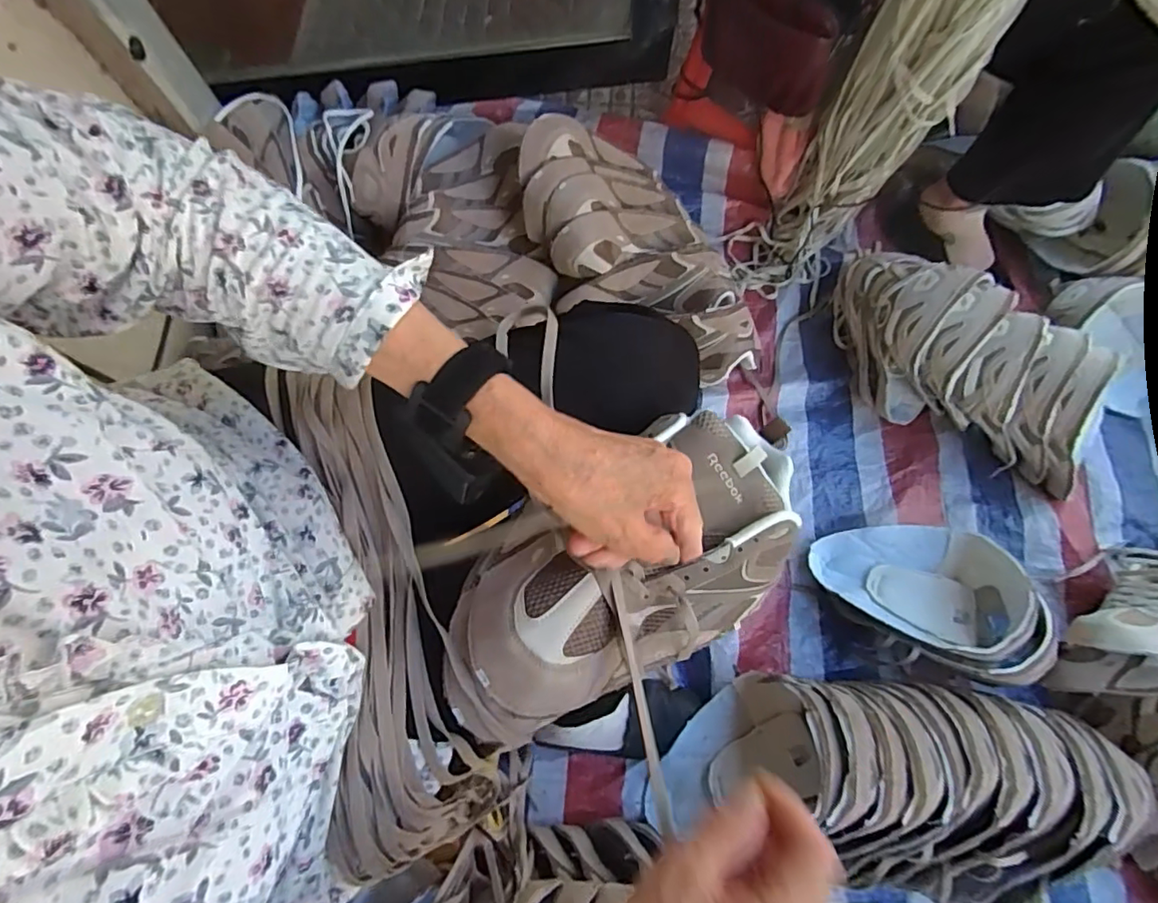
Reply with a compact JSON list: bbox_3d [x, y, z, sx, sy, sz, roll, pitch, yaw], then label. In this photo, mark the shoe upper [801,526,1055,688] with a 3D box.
[{"bbox_3d":[0.454,0.190,0.742,0.248,0.133,0.192,5,74,1],"label":"shoe upper"}]

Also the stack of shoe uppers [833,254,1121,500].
[{"bbox_3d":[0.552,-0.114,0.800,0.435,0.187,0.177,43,78,11],"label":"stack of shoe uppers"}]

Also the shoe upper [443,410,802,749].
[{"bbox_3d":[0.030,0.087,0.375,0.255,0.080,0.133,-31,77,-13],"label":"shoe upper"}]

